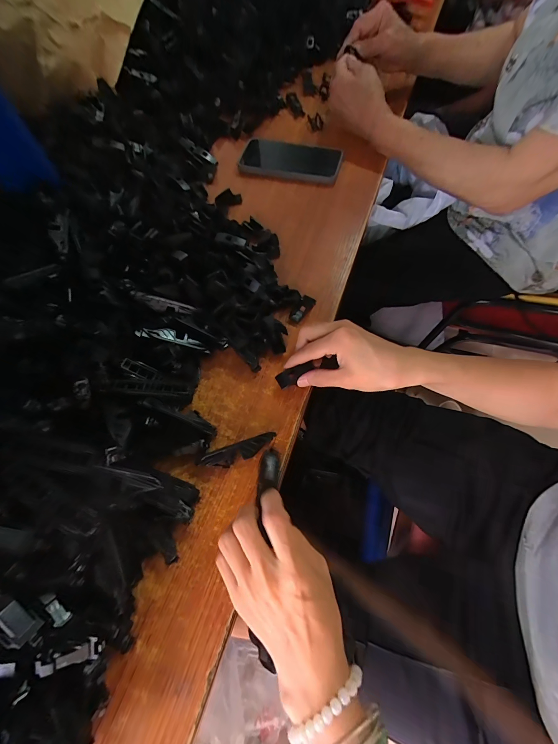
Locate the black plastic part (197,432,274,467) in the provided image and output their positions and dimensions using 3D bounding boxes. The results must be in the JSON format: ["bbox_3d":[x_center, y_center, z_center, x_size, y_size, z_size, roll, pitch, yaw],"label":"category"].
[{"bbox_3d":[-0.040,0.080,0.297,0.077,0.016,0.020,-21,66,-7],"label":"black plastic part"}]

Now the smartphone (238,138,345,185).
[{"bbox_3d":[0.019,-0.350,0.485,0.163,0.014,0.087,10,66,7],"label":"smartphone"}]

